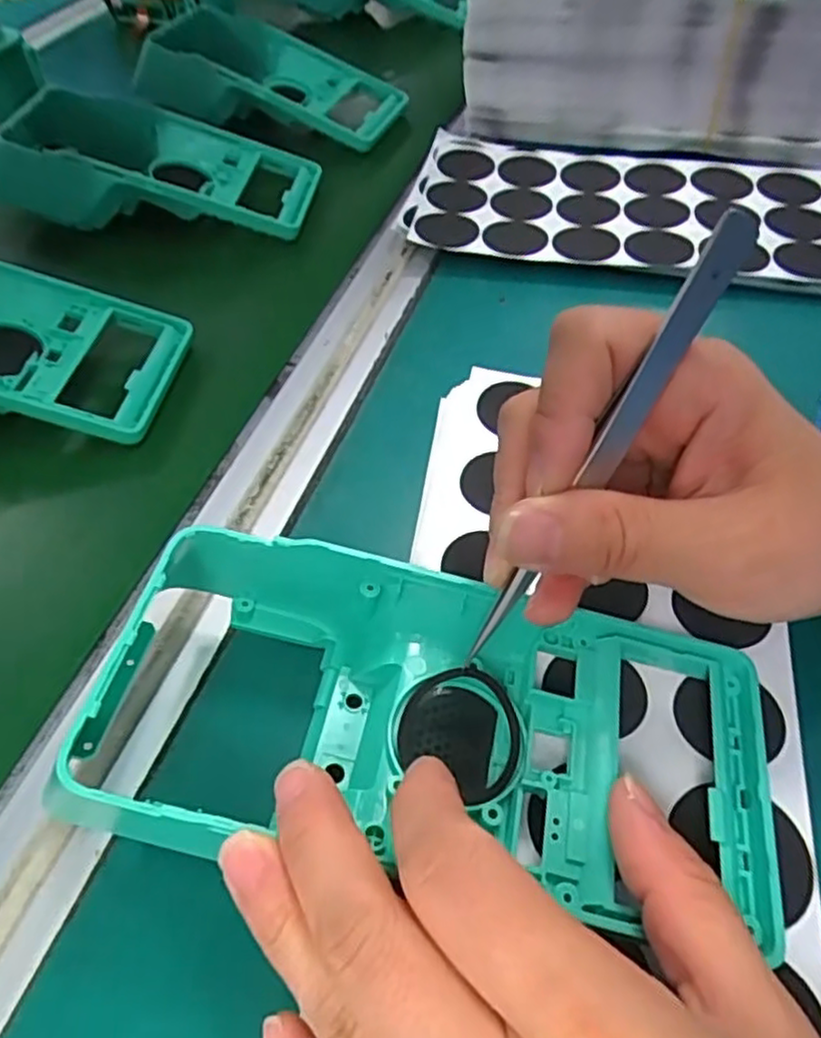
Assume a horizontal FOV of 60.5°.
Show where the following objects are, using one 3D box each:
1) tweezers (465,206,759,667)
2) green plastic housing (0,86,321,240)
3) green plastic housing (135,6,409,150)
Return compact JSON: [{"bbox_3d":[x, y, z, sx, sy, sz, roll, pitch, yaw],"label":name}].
[{"bbox_3d":[0.044,-0.014,0.164,0.005,0.115,0.009,38,20,28],"label":"tweezers"},{"bbox_3d":[-0.150,-0.210,0.419,0.179,0.049,0.090,4,51,4],"label":"green plastic housing"},{"bbox_3d":[-0.099,-0.306,0.494,0.160,0.059,0.099,19,54,16],"label":"green plastic housing"}]

